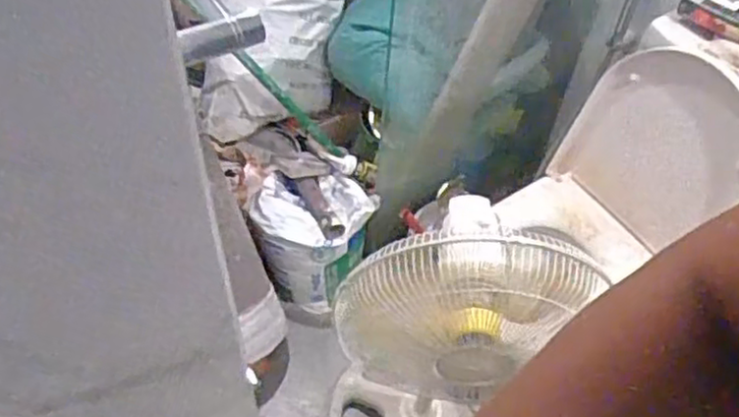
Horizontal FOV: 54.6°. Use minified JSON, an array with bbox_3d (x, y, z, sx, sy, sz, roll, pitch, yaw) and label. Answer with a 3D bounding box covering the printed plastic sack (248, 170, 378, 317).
[{"bbox_3d":[-0.144,0.072,1.857,0.272,0.305,0.259,-30,61,-23],"label":"printed plastic sack"}]

